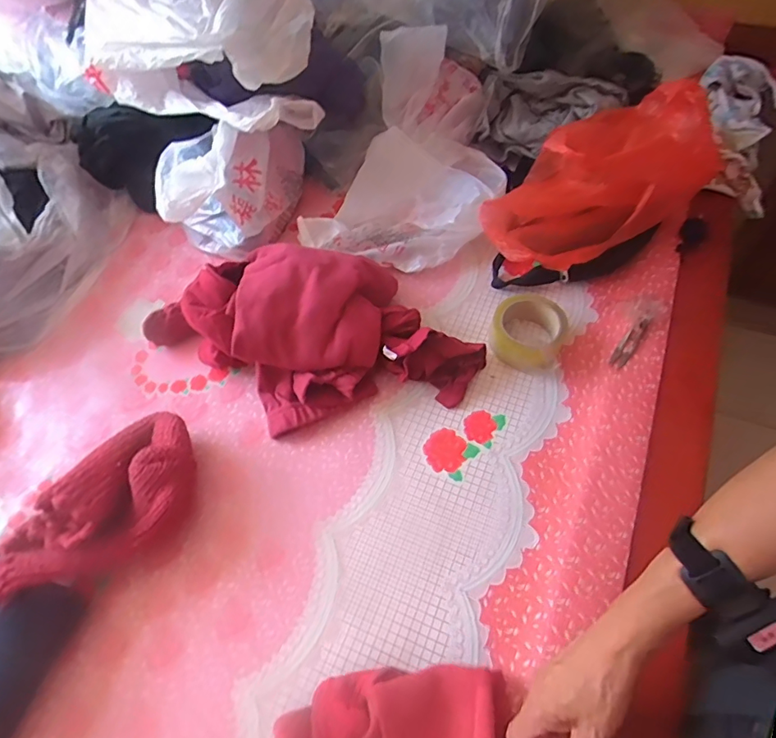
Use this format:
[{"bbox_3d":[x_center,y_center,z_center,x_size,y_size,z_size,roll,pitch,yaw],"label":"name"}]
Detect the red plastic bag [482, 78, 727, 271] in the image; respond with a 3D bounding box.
[{"bbox_3d":[0.308,-0.275,0.748,0.395,0.153,0.200,-38,64,-18],"label":"red plastic bag"}]

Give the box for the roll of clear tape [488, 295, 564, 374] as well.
[{"bbox_3d":[0.192,-0.055,0.692,0.098,0.050,0.104,20,62,15],"label":"roll of clear tape"}]

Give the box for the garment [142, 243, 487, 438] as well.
[{"bbox_3d":[-0.101,-0.058,0.673,0.398,0.112,0.277,35,67,21],"label":"garment"}]

